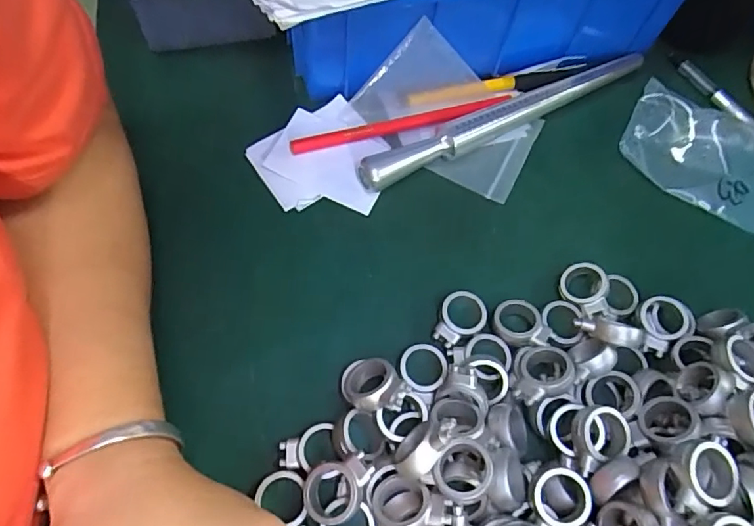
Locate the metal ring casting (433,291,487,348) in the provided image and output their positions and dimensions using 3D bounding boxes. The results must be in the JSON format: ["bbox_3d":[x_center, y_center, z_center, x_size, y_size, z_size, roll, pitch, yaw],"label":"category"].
[{"bbox_3d":[0.046,0.030,0.285,0.024,0.004,0.034,35,67,14],"label":"metal ring casting"}]

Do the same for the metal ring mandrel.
[{"bbox_3d":[0.093,-0.100,0.349,0.232,0.022,0.016,-26,68,-15],"label":"metal ring mandrel"}]

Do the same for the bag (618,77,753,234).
[{"bbox_3d":[0.231,-0.074,0.350,0.120,0.016,0.077,27,65,10],"label":"bag"}]

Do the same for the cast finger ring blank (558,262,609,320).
[{"bbox_3d":[0.122,0.015,0.298,0.025,0.013,0.030,-28,68,-15],"label":"cast finger ring blank"}]

